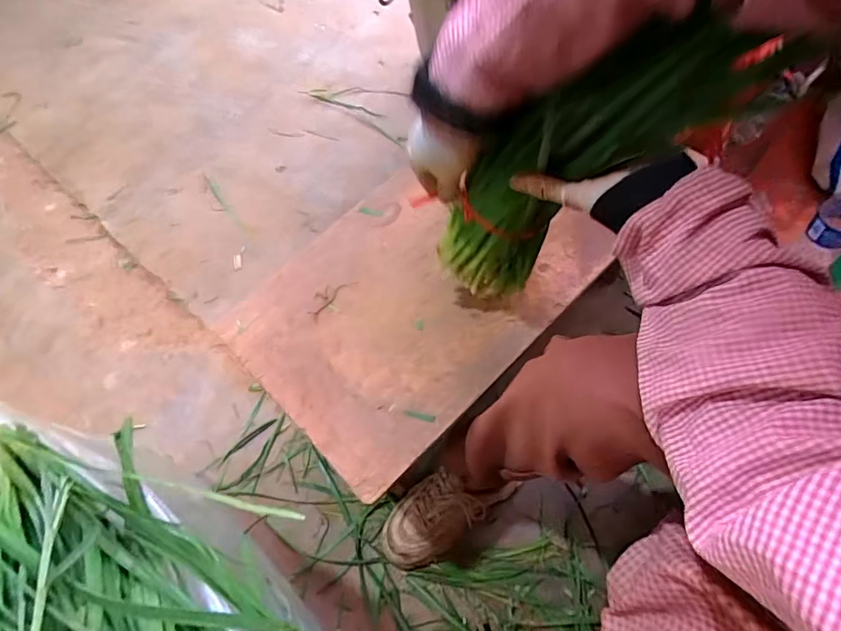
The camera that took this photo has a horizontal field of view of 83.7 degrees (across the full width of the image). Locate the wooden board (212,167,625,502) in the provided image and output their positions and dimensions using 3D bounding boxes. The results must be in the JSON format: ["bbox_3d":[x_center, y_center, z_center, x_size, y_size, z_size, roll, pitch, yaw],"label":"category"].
[{"bbox_3d":[-0.009,-0.030,0.570,0.401,0.014,0.296,-43,67,-13],"label":"wooden board"}]

